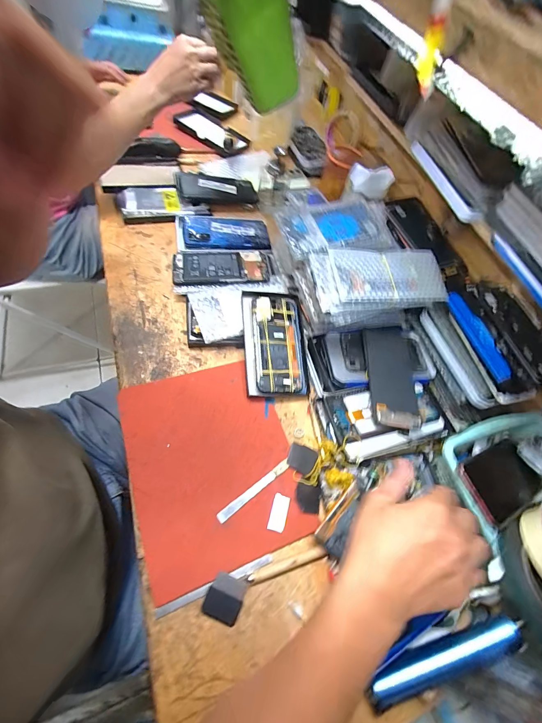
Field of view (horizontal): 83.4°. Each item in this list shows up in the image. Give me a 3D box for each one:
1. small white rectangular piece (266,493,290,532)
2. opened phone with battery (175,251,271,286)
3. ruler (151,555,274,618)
[{"bbox_3d":[0.010,0.190,0.381,0.021,0.004,0.041,19,62,-2],"label":"small white rectangular piece"},{"bbox_3d":[-0.085,-0.164,0.530,0.163,0.007,0.072,-5,67,-10],"label":"opened phone with battery"},{"bbox_3d":[-0.059,0.245,0.334,0.130,0.005,0.011,-15,78,-19],"label":"ruler"}]

